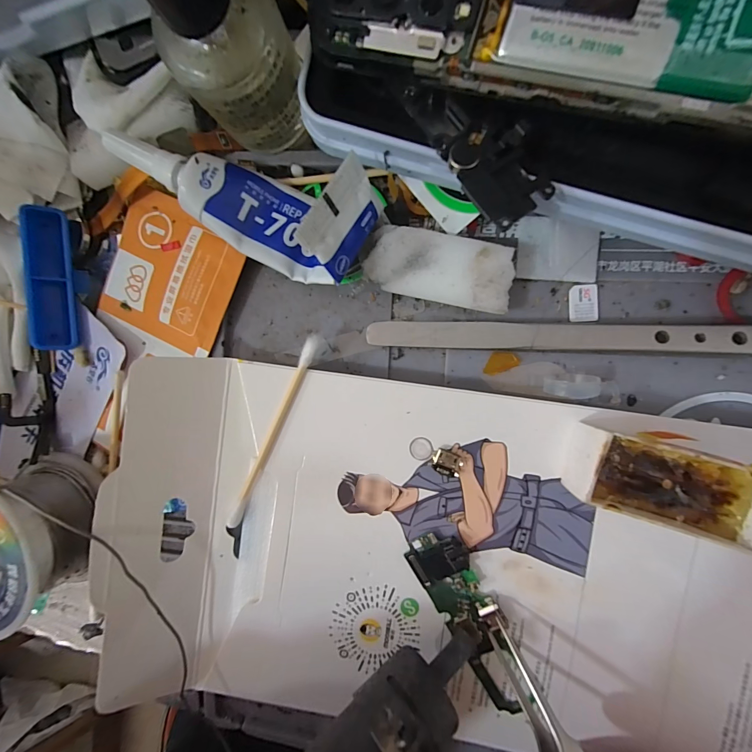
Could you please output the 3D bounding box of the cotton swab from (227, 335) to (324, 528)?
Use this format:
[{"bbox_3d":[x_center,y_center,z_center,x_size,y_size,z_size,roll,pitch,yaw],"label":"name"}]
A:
[{"bbox_3d":[-0.035,0.019,0.116,0.004,0.008,0.070,26,94,4],"label":"cotton swab"}]

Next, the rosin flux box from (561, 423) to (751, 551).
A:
[{"bbox_3d":[0.081,0.030,0.097,0.047,0.020,0.021,14,94,5],"label":"rosin flux box"}]

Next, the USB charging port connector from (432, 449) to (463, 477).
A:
[{"bbox_3d":[0.023,0.028,0.109,0.009,0.004,0.008,20,94,4],"label":"USB charging port connector"}]

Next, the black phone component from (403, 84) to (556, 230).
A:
[{"bbox_3d":[0.026,-0.059,0.085,0.019,0.004,0.044,-30,82,-1],"label":"black phone component"}]

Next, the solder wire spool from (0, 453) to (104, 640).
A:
[{"bbox_3d":[-0.133,0.060,0.122,0.051,0.030,0.052,-15,91,6],"label":"solder wire spool"}]

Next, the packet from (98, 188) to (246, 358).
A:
[{"bbox_3d":[-0.075,-0.037,0.123,0.049,0.004,0.048,25,99,8],"label":"packet"}]

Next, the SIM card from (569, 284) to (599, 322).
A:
[{"bbox_3d":[0.071,-0.025,0.115,0.009,0.004,0.012,-1,92,9],"label":"SIM card"}]

